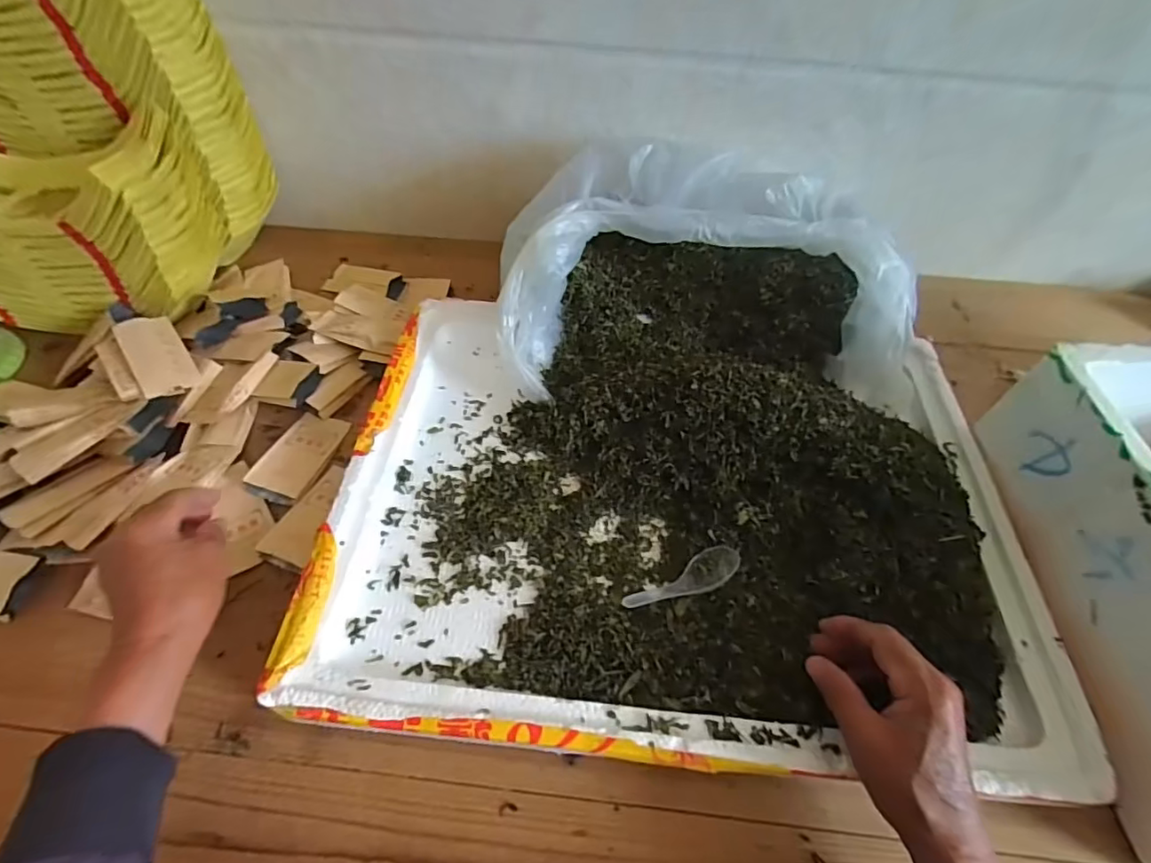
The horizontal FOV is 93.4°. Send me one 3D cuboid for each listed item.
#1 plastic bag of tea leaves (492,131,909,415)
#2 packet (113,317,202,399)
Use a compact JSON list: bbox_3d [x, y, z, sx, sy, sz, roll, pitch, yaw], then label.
[{"bbox_3d":[0.128,-0.163,0.572,0.391,0.132,0.244,1,55,-1],"label":"plastic bag of tea leaves"},{"bbox_3d":[-0.440,-0.081,0.572,0.051,0.004,0.105,-25,69,-36],"label":"packet"}]

